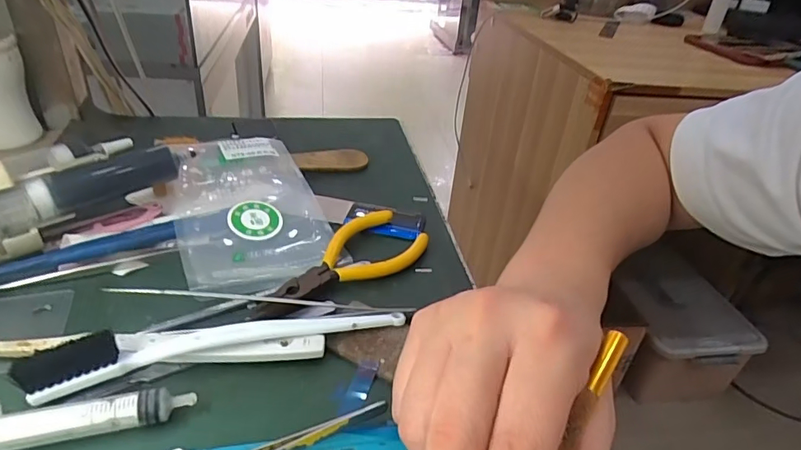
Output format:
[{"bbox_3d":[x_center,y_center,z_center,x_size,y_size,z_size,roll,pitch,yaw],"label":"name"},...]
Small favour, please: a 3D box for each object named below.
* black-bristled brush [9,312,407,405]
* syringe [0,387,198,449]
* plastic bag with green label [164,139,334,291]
[{"bbox_3d":[-0.081,0.052,0.235,0.168,0.020,0.018,-8,35,-19],"label":"black-bristled brush"},{"bbox_3d":[-0.132,0.078,0.196,0.089,0.013,0.017,-6,35,-17],"label":"syringe"},{"bbox_3d":[-0.103,-0.022,0.329,0.094,0.031,0.160,-9,36,-22],"label":"plastic bag with green label"}]

